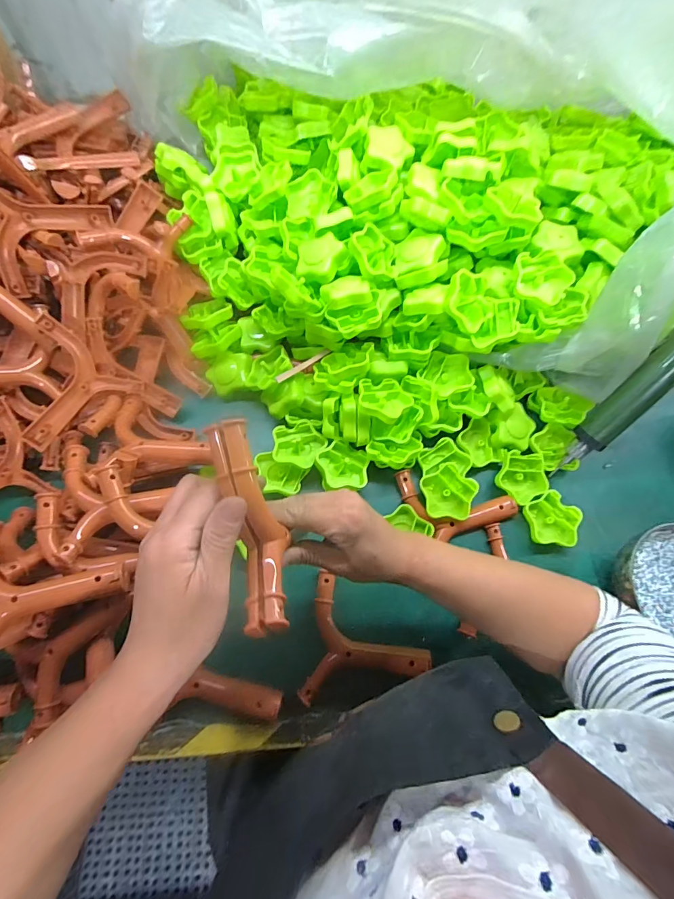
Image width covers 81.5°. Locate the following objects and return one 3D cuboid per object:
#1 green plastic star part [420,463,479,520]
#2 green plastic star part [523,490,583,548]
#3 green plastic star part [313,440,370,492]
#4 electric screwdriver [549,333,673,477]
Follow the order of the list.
[{"bbox_3d":[0.141,0.054,0.500,0.066,0.024,0.062,21,70,6],"label":"green plastic star part"},{"bbox_3d":[0.279,0.089,0.507,0.069,0.015,0.068,6,69,0],"label":"green plastic star part"},{"bbox_3d":[0.007,0.022,0.500,0.064,0.022,0.062,8,69,1],"label":"green plastic star part"},{"bbox_3d":[0.361,-0.074,0.460,0.041,0.271,0.041,41,35,12],"label":"electric screwdriver"}]

